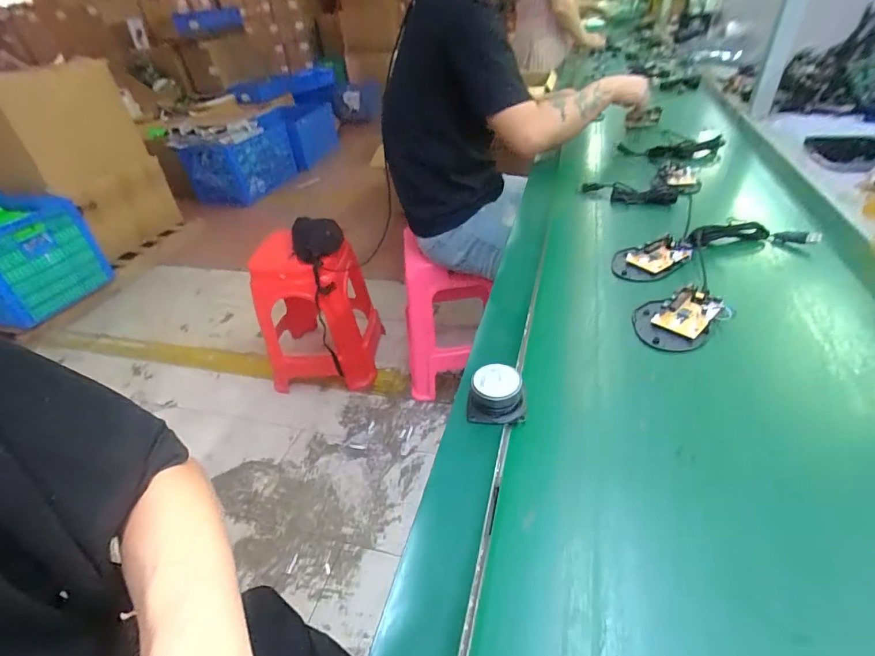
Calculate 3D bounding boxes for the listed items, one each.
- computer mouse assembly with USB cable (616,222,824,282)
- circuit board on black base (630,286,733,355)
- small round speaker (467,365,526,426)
[{"bbox_3d":[0.351,-0.103,0.552,0.252,0.018,0.068,-9,39,-3],"label":"computer mouse assembly with USB cable"},{"bbox_3d":[0.255,-0.012,0.457,0.101,0.015,0.072,-23,42,-20],"label":"circuit board on black base"},{"bbox_3d":[0.053,0.061,0.382,0.048,0.033,0.042,4,40,13],"label":"small round speaker"}]

